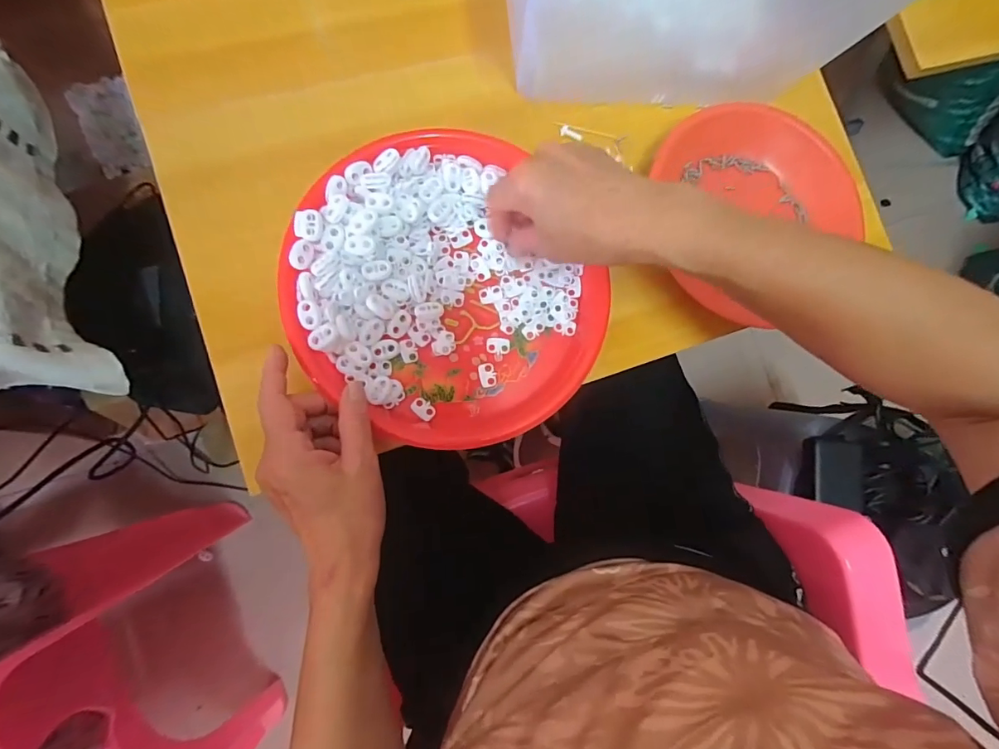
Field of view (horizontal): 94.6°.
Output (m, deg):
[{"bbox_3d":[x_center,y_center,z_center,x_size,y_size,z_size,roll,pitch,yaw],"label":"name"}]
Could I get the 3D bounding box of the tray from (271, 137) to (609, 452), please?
[{"bbox_3d":[-0.041,-0.062,0.352,0.215,0.031,0.236,1,84,-8],"label":"tray"}]

